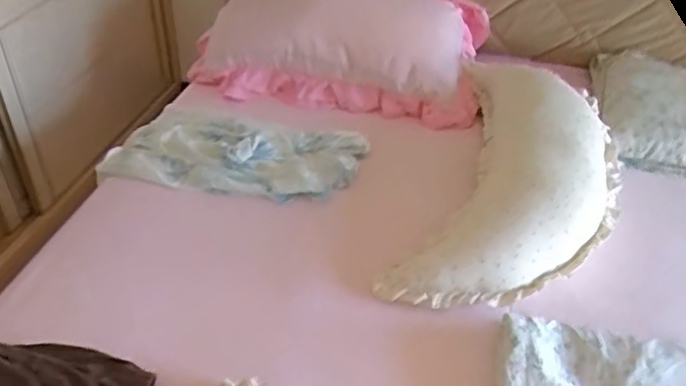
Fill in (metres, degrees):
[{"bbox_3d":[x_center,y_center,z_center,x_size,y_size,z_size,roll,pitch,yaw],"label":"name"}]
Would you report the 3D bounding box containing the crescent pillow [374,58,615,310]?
[{"bbox_3d":[0.372,-0.064,1.345,0.370,0.143,0.783,16,42,16],"label":"crescent pillow"}]

